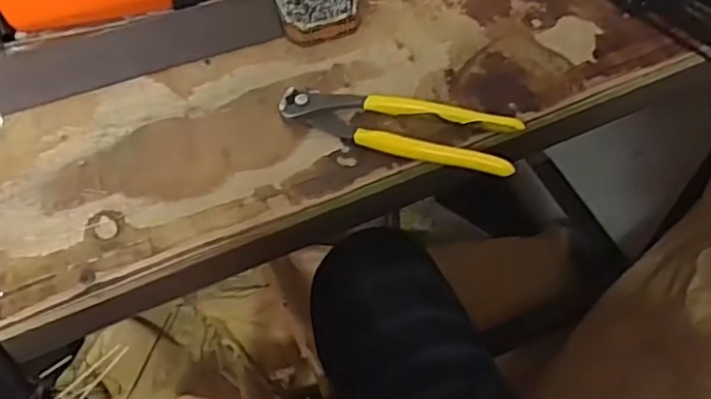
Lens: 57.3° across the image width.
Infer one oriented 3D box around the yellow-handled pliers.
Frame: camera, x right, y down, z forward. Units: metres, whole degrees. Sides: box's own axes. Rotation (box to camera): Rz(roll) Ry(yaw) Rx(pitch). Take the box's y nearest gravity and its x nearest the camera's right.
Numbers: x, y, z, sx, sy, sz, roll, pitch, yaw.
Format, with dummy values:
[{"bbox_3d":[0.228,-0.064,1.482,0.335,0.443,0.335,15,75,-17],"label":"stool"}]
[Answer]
[{"bbox_3d":[0.028,-0.052,0.453,0.165,0.016,0.045,15,59,11],"label":"yellow-handled pliers"}]

